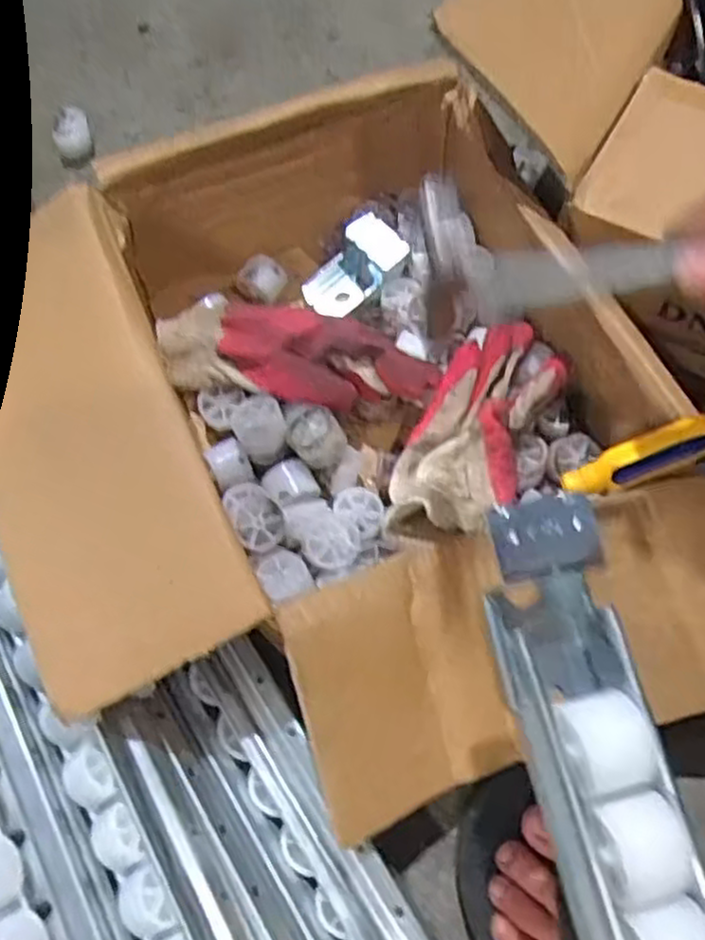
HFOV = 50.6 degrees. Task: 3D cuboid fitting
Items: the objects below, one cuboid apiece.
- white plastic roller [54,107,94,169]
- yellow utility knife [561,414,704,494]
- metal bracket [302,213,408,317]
[{"bbox_3d":[-0.262,-0.312,0.700,0.034,0.031,0.043,-14,66,-6],"label":"white plastic roller"},{"bbox_3d":[0.159,-0.007,0.417,0.084,0.009,0.024,-24,64,23],"label":"yellow utility knife"},{"bbox_3d":[0.003,-0.157,0.585,0.078,0.043,0.046,-37,71,-15],"label":"metal bracket"}]

